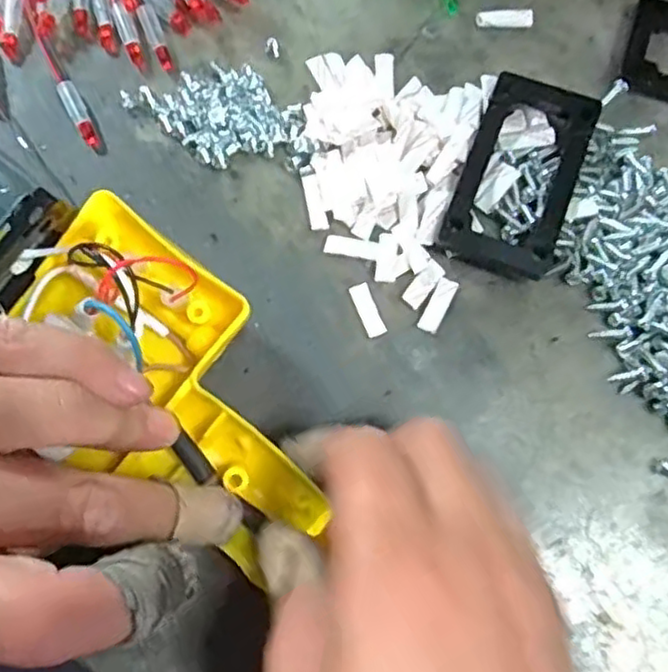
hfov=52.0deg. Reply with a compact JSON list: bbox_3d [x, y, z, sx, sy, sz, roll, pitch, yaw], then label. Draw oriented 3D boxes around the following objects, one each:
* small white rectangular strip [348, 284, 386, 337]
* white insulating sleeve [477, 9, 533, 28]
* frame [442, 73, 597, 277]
[{"bbox_3d":[0.012,-0.009,0.246,0.007,0.004,0.019,-23,78,-7],"label":"small white rectangular strip"},{"bbox_3d":[0.069,-0.128,0.277,0.023,0.004,0.007,-4,77,-3],"label":"white insulating sleeve"},{"bbox_3d":[0.069,-0.059,0.254,0.041,0.012,0.074,20,77,3],"label":"frame"}]

